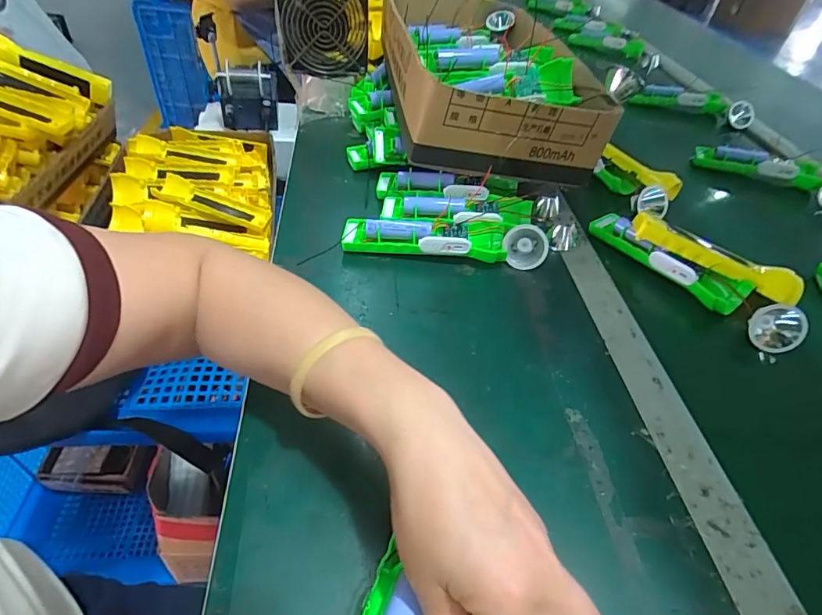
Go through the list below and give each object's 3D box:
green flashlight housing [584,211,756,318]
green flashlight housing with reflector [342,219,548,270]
[{"bbox_3d":[0.263,-0.054,0.488,0.049,0.023,0.164,-30,54,-30],"label":"green flashlight housing"},{"bbox_3d":[0.035,-0.068,0.477,0.206,0.036,0.046,6,44,1],"label":"green flashlight housing with reflector"}]

